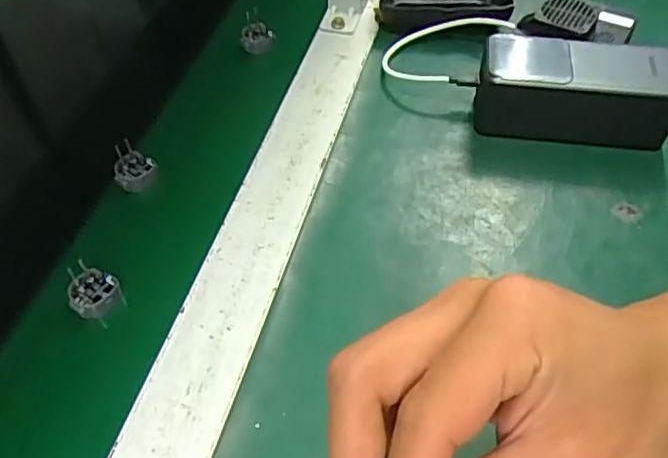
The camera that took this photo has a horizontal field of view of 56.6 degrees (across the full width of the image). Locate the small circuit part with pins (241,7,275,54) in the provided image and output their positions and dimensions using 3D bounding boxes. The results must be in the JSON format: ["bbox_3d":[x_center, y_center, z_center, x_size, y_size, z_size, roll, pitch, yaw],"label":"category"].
[{"bbox_3d":[-0.065,-0.167,0.525,0.027,0.022,0.033,-8,52,-5],"label":"small circuit part with pins"}]

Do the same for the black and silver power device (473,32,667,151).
[{"bbox_3d":[0.167,-0.097,0.434,0.129,0.059,0.045,6,52,6],"label":"black and silver power device"}]

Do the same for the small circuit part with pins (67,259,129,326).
[{"bbox_3d":[-0.143,0.041,0.374,0.035,0.019,0.028,22,62,-1],"label":"small circuit part with pins"}]

